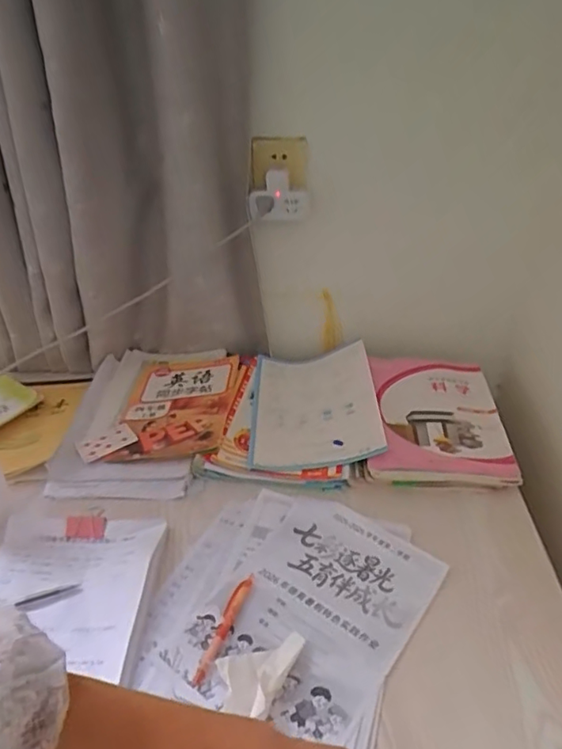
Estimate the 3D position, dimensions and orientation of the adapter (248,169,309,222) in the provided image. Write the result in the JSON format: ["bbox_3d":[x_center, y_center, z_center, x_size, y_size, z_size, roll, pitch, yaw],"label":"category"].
[{"bbox_3d":[-0.004,-0.281,0.874,0.096,0.075,0.029,-18,38,-22],"label":"adapter"}]

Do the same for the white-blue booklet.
[{"bbox_3d":[0.052,0.042,0.905,0.200,0.036,0.289,-1,34,2],"label":"white-blue booklet"}]

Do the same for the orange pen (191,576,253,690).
[{"bbox_3d":[-0.062,0.278,0.612,0.016,0.010,0.137,10,36,18],"label":"orange pen"}]

